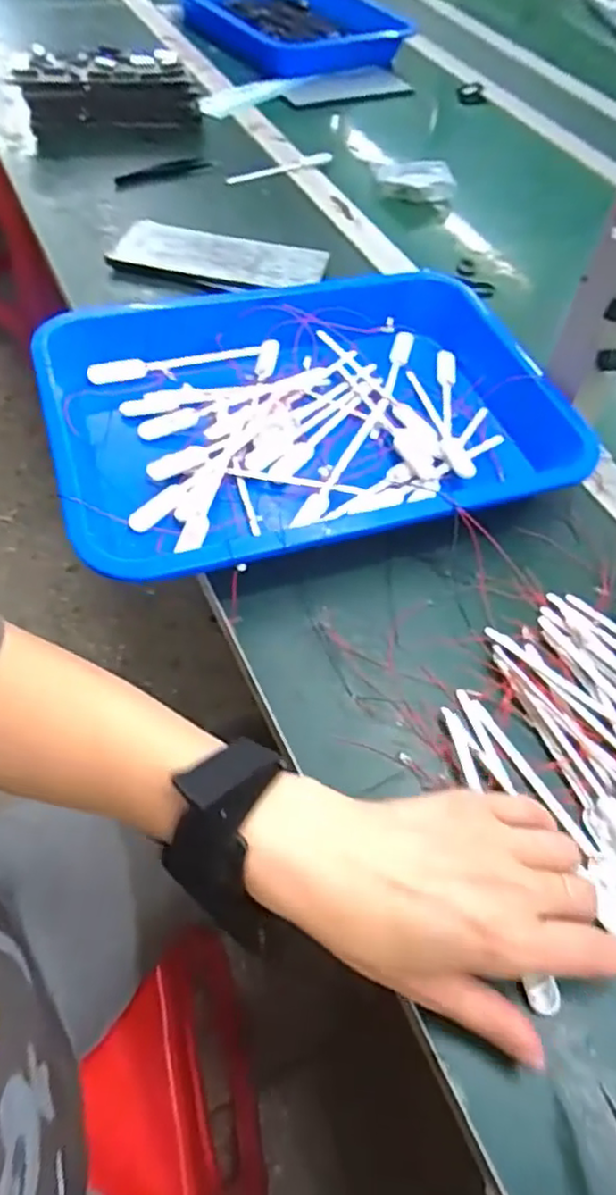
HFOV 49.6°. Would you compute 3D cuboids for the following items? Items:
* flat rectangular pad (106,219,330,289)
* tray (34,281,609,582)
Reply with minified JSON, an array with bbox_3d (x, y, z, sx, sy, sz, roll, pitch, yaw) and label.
[{"bbox_3d":[-0.085,-0.329,0.645,0.198,0.010,0.064,14,65,4],"label":"flat rectangular pad"},{"bbox_3d":[0.002,-0.136,0.503,0.362,0.047,0.254,-14,58,-15],"label":"tray"}]

